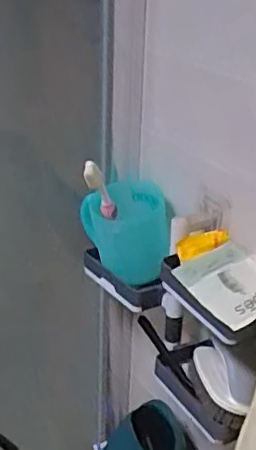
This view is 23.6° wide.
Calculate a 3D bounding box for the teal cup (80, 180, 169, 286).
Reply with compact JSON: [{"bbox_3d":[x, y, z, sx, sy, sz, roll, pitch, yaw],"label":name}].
[{"bbox_3d":[-0.006,0.010,0.752,0.099,0.103,0.105,1,27,-1],"label":"teal cup"}]

